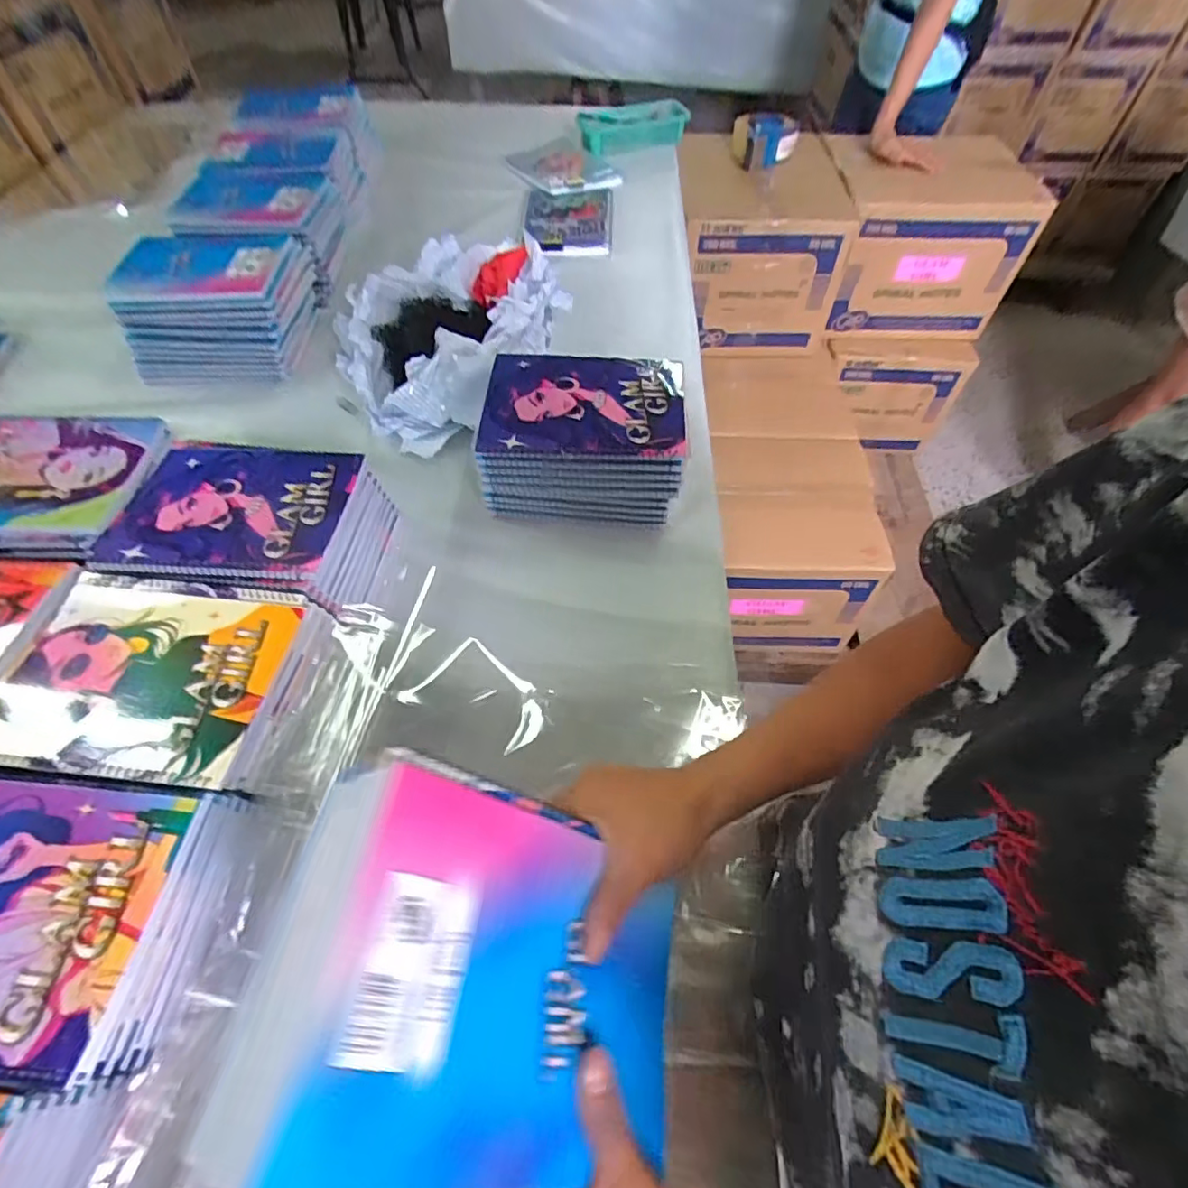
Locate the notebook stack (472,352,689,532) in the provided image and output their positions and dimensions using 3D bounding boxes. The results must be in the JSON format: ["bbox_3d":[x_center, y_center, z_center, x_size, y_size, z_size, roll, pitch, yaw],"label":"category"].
[{"bbox_3d":[-0.010,-0.157,0.621,0.195,0.119,0.145,4,56,2],"label":"notebook stack"}]

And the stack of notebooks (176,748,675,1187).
[{"bbox_3d":[-0.047,0.183,0.280,0.197,0.059,0.152,34,48,-32],"label":"stack of notebooks"}]

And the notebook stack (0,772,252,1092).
[{"bbox_3d":[-0.359,0.198,0.368,0.203,0.052,0.151,4,56,2],"label":"notebook stack"}]

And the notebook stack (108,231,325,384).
[{"bbox_3d":[-0.498,-0.389,0.792,0.219,0.110,0.179,-4,56,-3],"label":"notebook stack"}]

